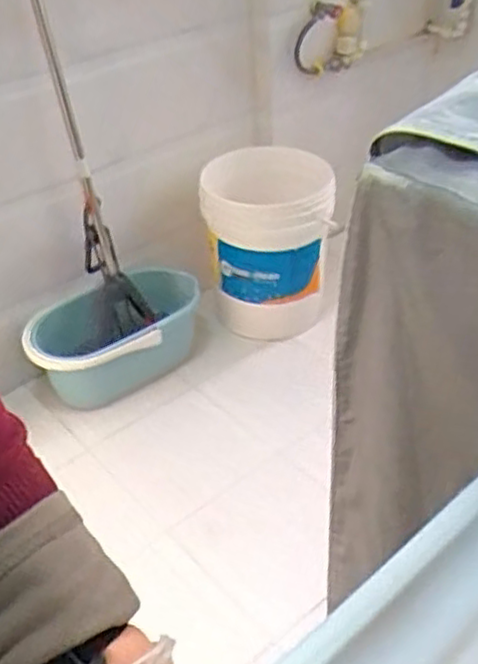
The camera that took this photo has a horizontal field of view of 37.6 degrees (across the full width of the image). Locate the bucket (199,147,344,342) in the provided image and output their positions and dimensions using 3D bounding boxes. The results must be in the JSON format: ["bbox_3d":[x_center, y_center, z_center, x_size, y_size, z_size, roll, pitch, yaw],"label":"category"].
[{"bbox_3d":[0.075,-0.217,1.767,0.298,0.418,0.298,-5,38,-1],"label":"bucket"}]

